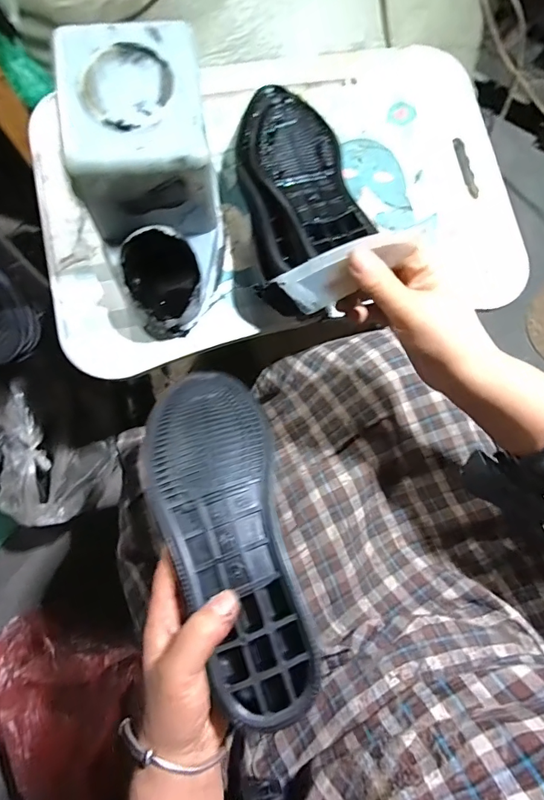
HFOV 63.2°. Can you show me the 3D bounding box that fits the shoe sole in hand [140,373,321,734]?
[{"bbox_3d":[-0.034,0.086,0.331,0.093,0.045,0.271,-17,62,-5],"label":"shoe sole in hand"}]

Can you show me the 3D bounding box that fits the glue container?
[{"bbox_3d":[-0.127,-0.215,0.467,0.134,0.176,0.242,-5,77,-2],"label":"glue container"}]

